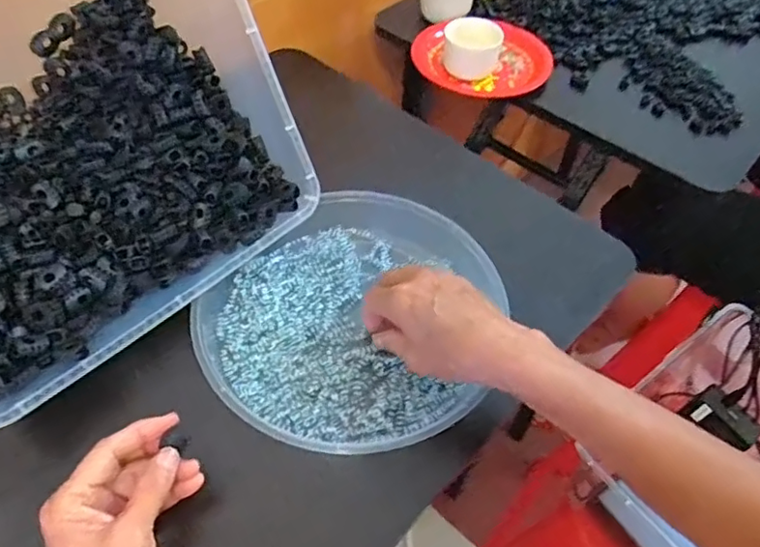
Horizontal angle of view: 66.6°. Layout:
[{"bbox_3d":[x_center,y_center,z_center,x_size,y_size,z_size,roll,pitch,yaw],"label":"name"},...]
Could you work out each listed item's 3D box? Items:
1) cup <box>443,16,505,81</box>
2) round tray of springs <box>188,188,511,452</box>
[{"bbox_3d":[0.110,-0.269,0.692,0.066,0.044,0.062,2,52,-2],"label":"cup"},{"bbox_3d":[-0.022,0.026,0.458,0.216,0.032,0.220,2,52,-2],"label":"round tray of springs"}]

